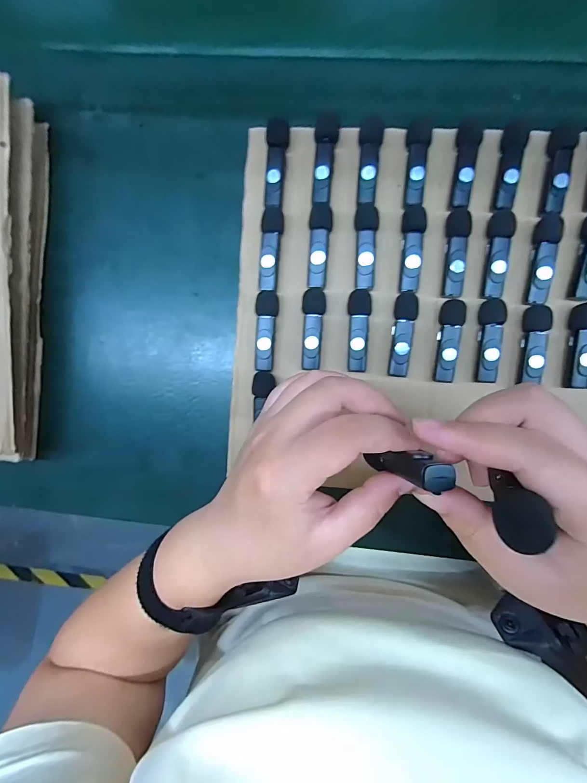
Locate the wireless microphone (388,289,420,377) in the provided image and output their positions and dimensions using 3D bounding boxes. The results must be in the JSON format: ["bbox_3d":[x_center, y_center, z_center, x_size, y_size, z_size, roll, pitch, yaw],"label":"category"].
[{"bbox_3d":[0.089,-0.046,0.293,0.018,0.018,0.066,5,93,4],"label":"wireless microphone"}]

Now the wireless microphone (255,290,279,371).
[{"bbox_3d":[-0.022,-0.050,0.299,0.017,0.016,0.065,3,93,4],"label":"wireless microphone"}]

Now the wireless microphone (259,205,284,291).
[{"bbox_3d":[-0.018,-0.116,0.294,0.017,0.016,0.065,2,93,4],"label":"wireless microphone"}]

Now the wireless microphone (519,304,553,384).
[{"bbox_3d":[0.187,-0.037,0.278,0.015,0.011,0.059,7,93,3],"label":"wireless microphone"}]

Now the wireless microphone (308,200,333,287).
[{"bbox_3d":[0.021,-0.118,0.290,0.017,0.016,0.065,4,93,4],"label":"wireless microphone"}]

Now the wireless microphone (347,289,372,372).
[{"bbox_3d":[0.053,-0.049,0.293,0.018,0.017,0.065,2,93,4],"label":"wireless microphone"}]

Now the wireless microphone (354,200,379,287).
[{"bbox_3d":[0.058,-0.116,0.288,0.018,0.015,0.065,1,93,4],"label":"wireless microphone"}]

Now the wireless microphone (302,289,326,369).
[{"bbox_3d":[0.016,-0.051,0.296,0.018,0.015,0.065,2,93,4],"label":"wireless microphone"}]

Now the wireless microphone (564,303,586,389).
[{"bbox_3d":[0.222,-0.035,0.277,0.016,0.013,0.064,6,93,3],"label":"wireless microphone"}]

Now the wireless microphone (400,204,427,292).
[{"bbox_3d":[0.093,-0.113,0.286,0.017,0.016,0.066,3,93,4],"label":"wireless microphone"}]

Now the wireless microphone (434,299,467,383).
[{"bbox_3d":[0.123,-0.040,0.289,0.018,0.022,0.065,6,93,3],"label":"wireless microphone"}]

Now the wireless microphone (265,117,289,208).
[{"bbox_3d":[-0.013,-0.182,0.289,0.019,0.011,0.066,1,93,4],"label":"wireless microphone"}]

